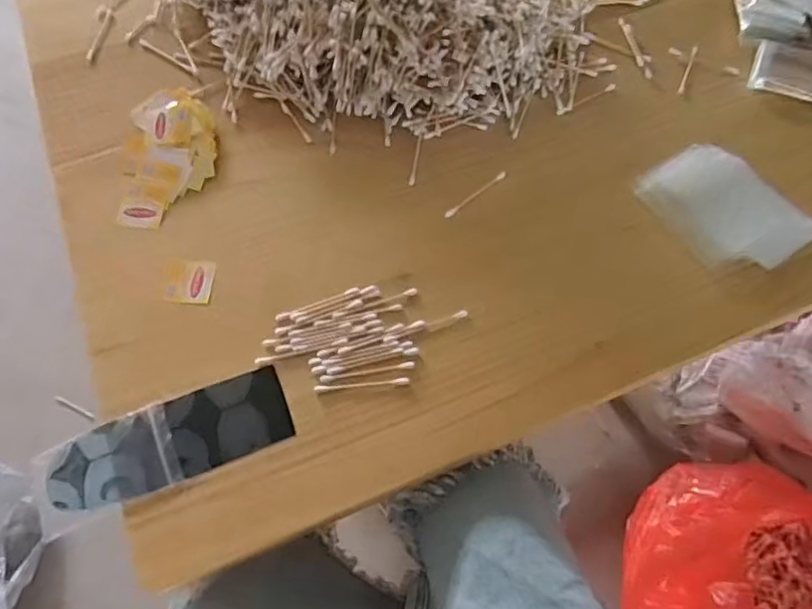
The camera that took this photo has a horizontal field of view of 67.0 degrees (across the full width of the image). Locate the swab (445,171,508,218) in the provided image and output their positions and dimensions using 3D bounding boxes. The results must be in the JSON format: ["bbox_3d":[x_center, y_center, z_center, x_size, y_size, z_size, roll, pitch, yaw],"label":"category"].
[{"bbox_3d":[0.063,-0.099,0.554,0.072,0.005,0.007,-36,70,-18],"label":"swab"}]

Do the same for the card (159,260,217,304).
[{"bbox_3d":[-0.183,-0.020,0.514,0.041,0.004,0.040,4,64,0],"label":"card"}]

